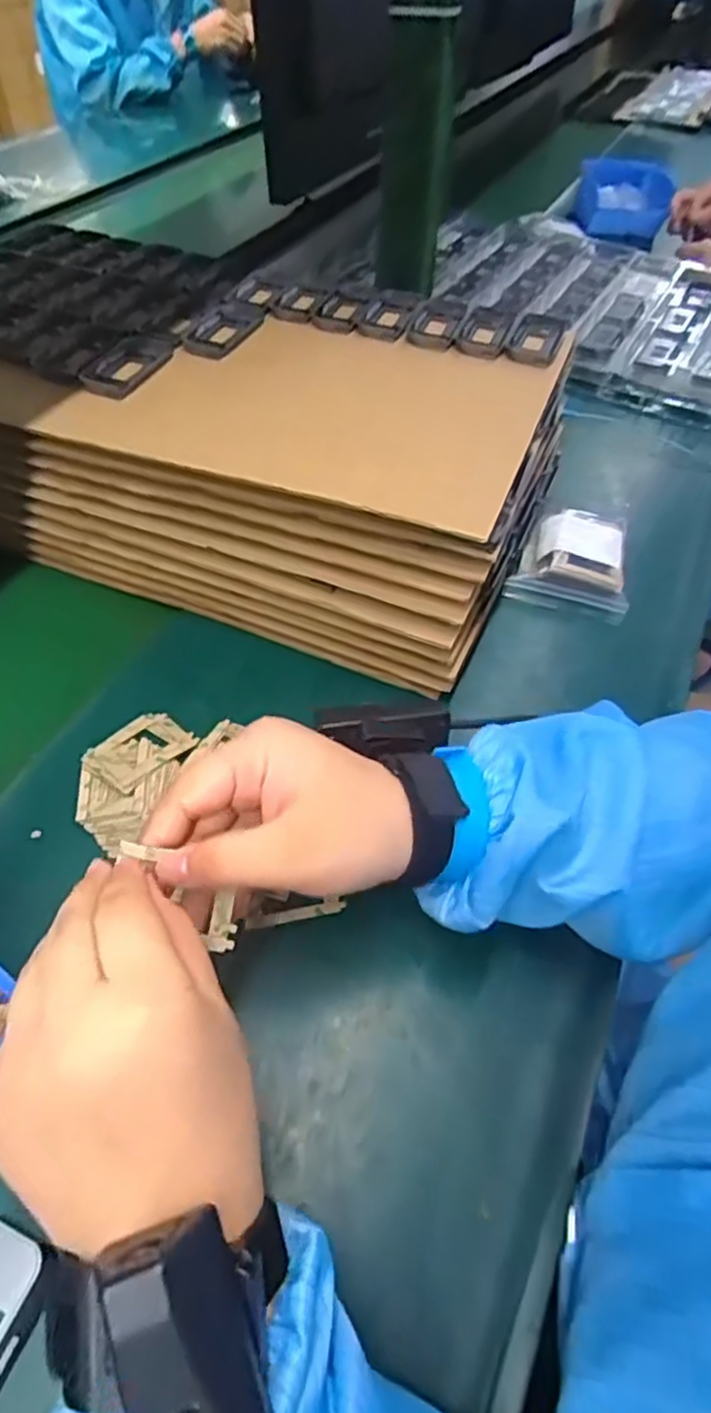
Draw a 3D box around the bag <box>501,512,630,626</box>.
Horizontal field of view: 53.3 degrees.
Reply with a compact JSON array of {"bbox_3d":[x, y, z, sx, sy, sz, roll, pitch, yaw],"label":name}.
[{"bbox_3d":[0.172,-0.120,0.561,0.087,0.027,0.101,14,51,9],"label":"bag"}]

